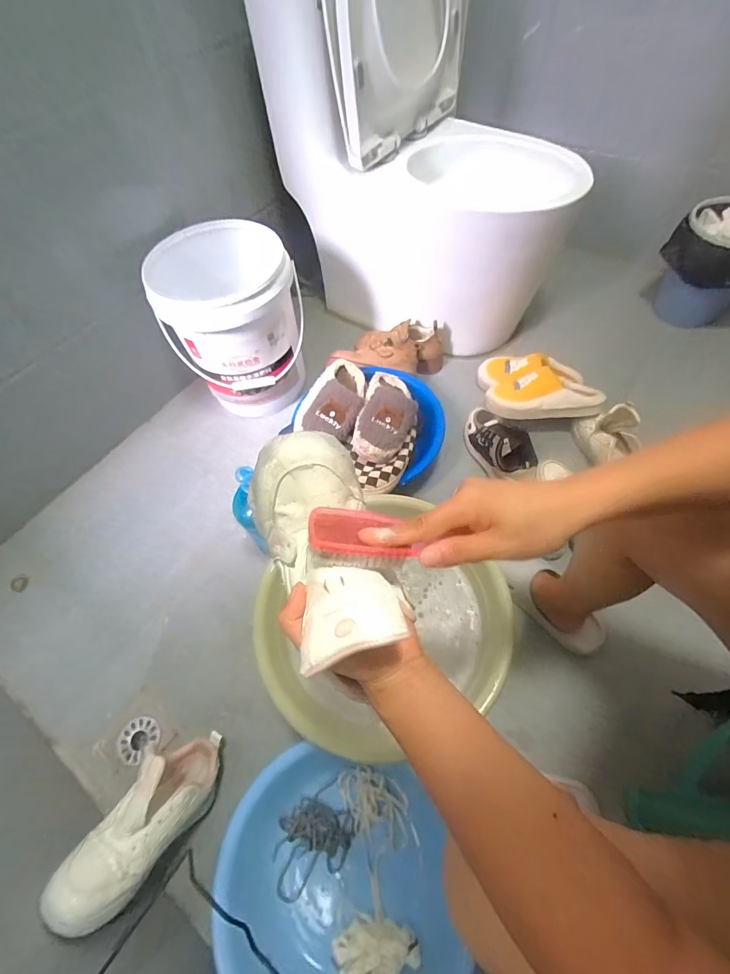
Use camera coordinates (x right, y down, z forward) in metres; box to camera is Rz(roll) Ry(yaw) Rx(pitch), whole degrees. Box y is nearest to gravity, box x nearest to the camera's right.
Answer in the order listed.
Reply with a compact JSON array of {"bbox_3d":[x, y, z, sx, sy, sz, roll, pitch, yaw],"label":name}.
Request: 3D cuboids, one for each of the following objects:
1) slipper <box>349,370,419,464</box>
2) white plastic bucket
[{"bbox_3d":[0.050,-0.160,0.838,0.110,0.066,0.234,10,60,10],"label":"slipper"},{"bbox_3d":[-0.299,-0.377,0.965,0.285,0.339,0.282,-2,59,3],"label":"white plastic bucket"}]

